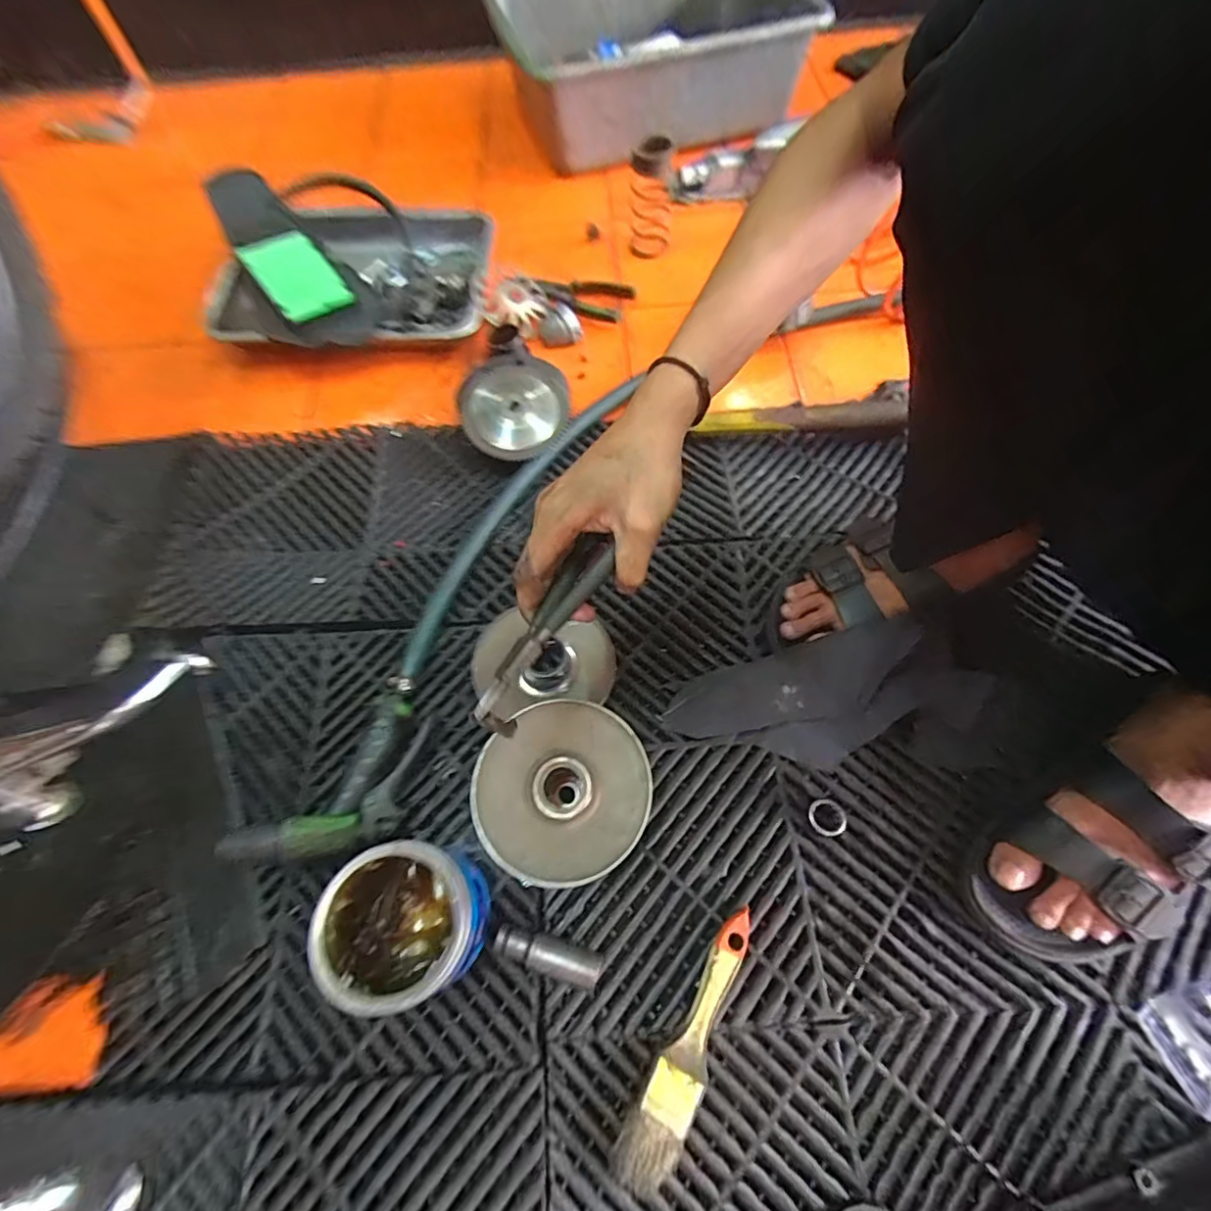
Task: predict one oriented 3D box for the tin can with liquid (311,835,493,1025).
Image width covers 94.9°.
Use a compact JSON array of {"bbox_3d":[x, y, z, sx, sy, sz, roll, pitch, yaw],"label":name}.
[{"bbox_3d":[-0.144,0.228,0.405,0.106,0.081,0.098,-1,63,2],"label":"tin can with liquid"}]

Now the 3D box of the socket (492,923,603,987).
[{"bbox_3d":[-0.043,0.264,0.420,0.081,0.025,0.024,12,64,8],"label":"socket"}]

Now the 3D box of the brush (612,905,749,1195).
[{"bbox_3d":[0.064,0.306,0.392,0.036,0.022,0.176,30,68,16],"label":"brush"}]

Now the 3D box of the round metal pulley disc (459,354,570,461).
[{"bbox_3d":[-0.103,-0.229,0.649,0.123,0.055,0.143,-11,63,-4],"label":"round metal pulley disc"}]

